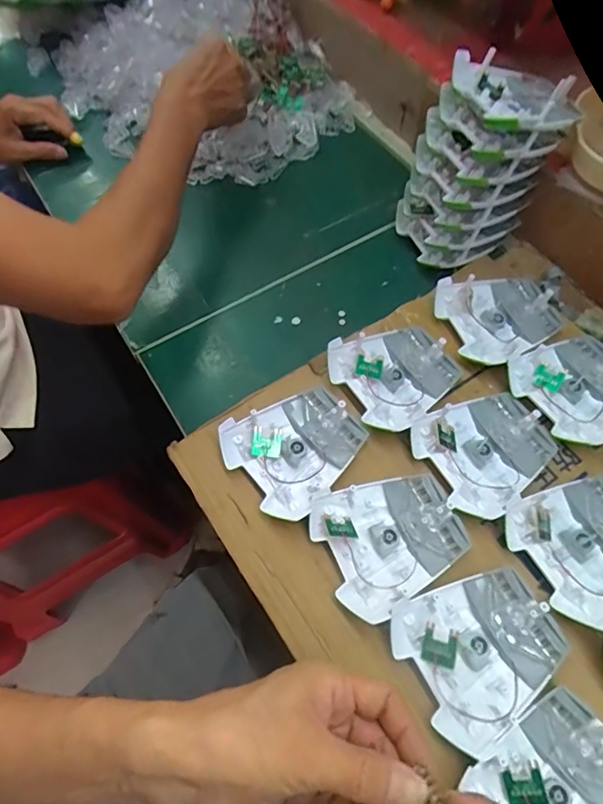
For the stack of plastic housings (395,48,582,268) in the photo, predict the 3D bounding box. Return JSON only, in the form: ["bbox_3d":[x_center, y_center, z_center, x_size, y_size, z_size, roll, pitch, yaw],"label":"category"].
[{"bbox_3d":[0.170,-0.224,0.481,0.124,0.159,0.121,22,65,12],"label":"stack of plastic housings"}]

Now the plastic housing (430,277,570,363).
[{"bbox_3d":[0.193,-0.085,0.481,0.110,0.022,0.098,-18,64,-9],"label":"plastic housing"}]

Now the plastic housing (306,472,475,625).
[{"bbox_3d":[0.070,0.105,0.385,0.108,0.021,0.093,-23,65,-11],"label":"plastic housing"}]

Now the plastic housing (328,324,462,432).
[{"bbox_3d":[0.088,-0.026,0.455,0.108,0.034,0.096,-31,67,-14],"label":"plastic housing"}]

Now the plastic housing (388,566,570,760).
[{"bbox_3d":[0.127,0.173,0.348,0.107,0.023,0.094,-25,66,-12],"label":"plastic housing"}]

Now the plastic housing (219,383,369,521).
[{"bbox_3d":[-0.003,0.037,0.421,0.108,0.023,0.095,-37,69,-17],"label":"plastic housing"}]

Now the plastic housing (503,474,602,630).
[{"bbox_3d":[0.220,0.107,0.380,0.105,0.021,0.094,-25,66,-12],"label":"plastic housing"}]

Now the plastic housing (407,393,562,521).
[{"bbox_3d":[0.157,0.040,0.417,0.109,0.024,0.093,-27,66,-13],"label":"plastic housing"}]

